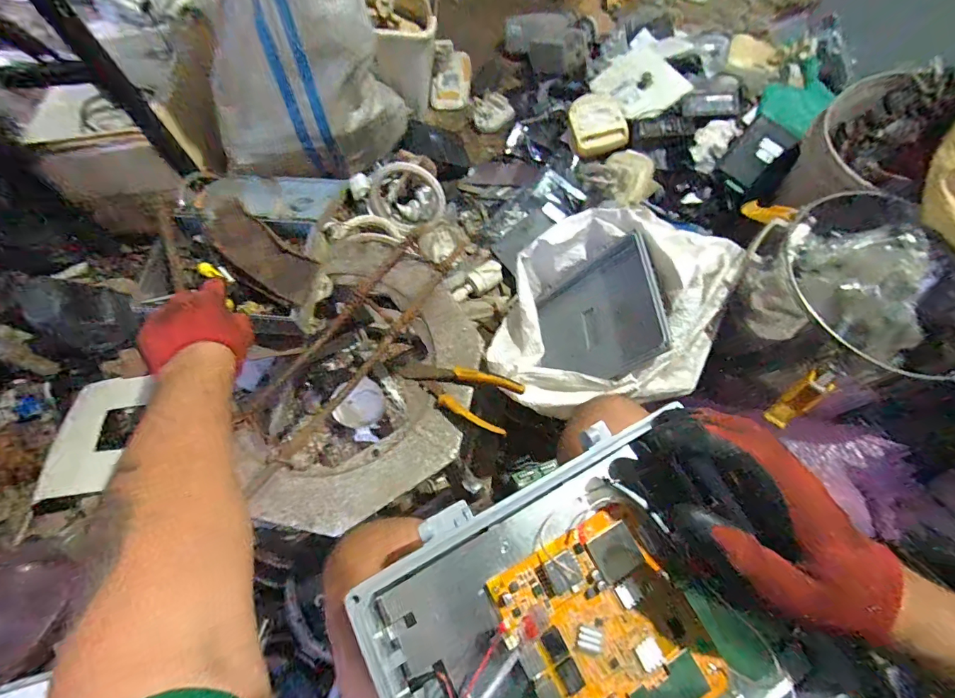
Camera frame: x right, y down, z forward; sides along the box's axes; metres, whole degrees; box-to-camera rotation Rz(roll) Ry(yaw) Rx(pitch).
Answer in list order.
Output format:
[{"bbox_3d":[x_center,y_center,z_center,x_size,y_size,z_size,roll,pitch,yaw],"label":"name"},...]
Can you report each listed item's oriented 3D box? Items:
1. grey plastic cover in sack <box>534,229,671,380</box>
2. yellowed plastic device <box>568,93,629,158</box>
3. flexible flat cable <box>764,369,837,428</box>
[{"bbox_3d":[0.194,-0.055,0.691,0.043,0.231,0.201,3,69,-44],"label":"grey plastic cover in sack"},{"bbox_3d":[0.290,-0.545,0.992,0.126,0.027,0.149,-7,84,7],"label":"yellowed plastic device"},{"bbox_3d":[0.453,0.070,0.577,0.032,0.100,0.012,40,33,17],"label":"flexible flat cable"}]

